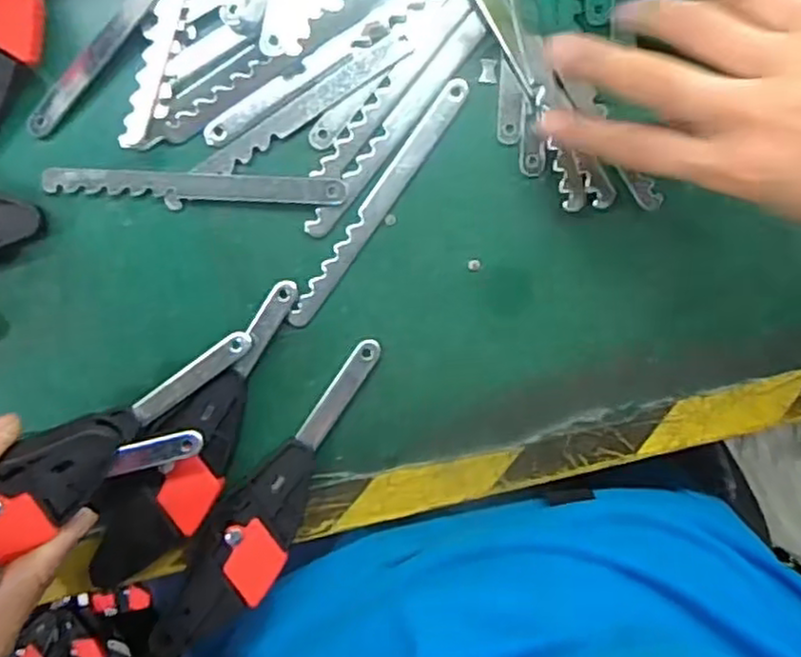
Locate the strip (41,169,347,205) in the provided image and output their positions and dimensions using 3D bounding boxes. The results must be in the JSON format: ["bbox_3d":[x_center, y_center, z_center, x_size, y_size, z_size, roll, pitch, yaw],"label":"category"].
[{"bbox_3d":[-0.101,-0.071,0.350,0.145,0.004,0.013,2,88,-3],"label":"strip"}]

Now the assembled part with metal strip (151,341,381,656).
[{"bbox_3d":[-0.066,0.088,0.358,0.040,0.015,0.183,29,92,-4],"label":"assembled part with metal strip"}]

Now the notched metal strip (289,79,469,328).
[{"bbox_3d":[-0.011,-0.062,0.357,0.014,0.004,0.146,34,92,-4],"label":"notched metal strip"}]

